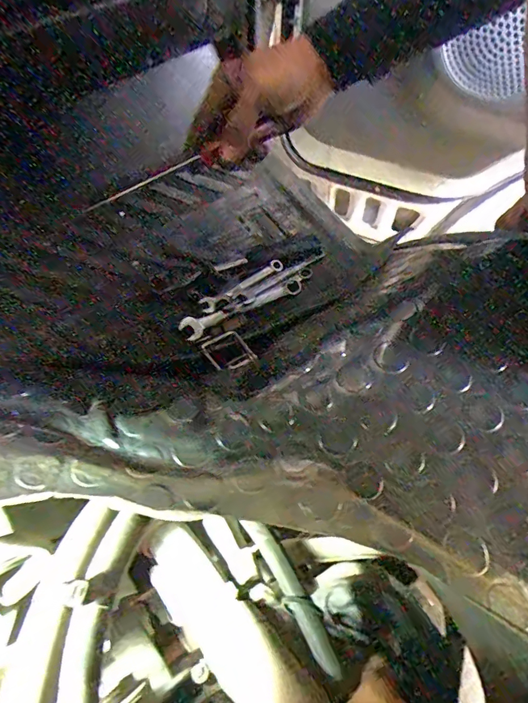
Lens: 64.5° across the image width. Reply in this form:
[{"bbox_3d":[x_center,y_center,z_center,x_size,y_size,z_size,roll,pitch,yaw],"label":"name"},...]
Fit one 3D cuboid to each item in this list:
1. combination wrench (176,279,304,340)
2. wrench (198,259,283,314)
[{"bbox_3d":[-0.024,-0.057,0.526,0.169,0.009,0.024,-25,67,-22],"label":"combination wrench"},{"bbox_3d":[-0.027,-0.086,0.538,0.127,0.004,0.018,-33,82,-24],"label":"wrench"}]

